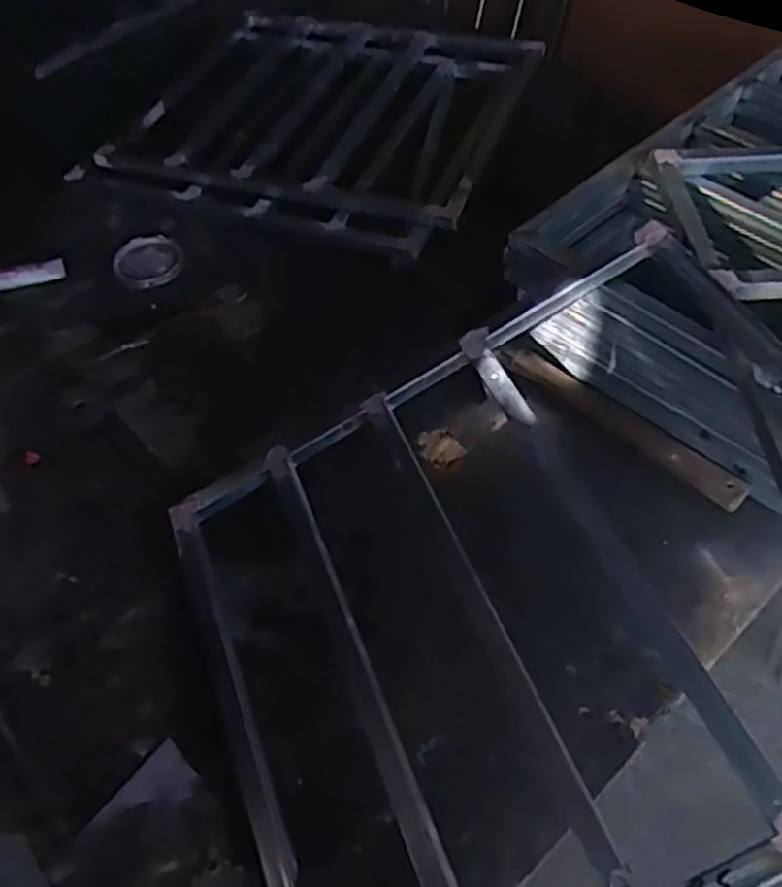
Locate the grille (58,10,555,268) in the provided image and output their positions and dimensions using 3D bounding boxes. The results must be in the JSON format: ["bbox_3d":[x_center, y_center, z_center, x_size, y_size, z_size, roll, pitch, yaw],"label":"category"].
[{"bbox_3d":[-0.104,-0.500,1.135,0.570,0.063,0.505,17,56,17],"label":"grille"}]

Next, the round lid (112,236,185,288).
[{"bbox_3d":[-0.332,-0.253,0.992,0.093,0.011,0.105,-31,56,-18],"label":"round lid"}]

